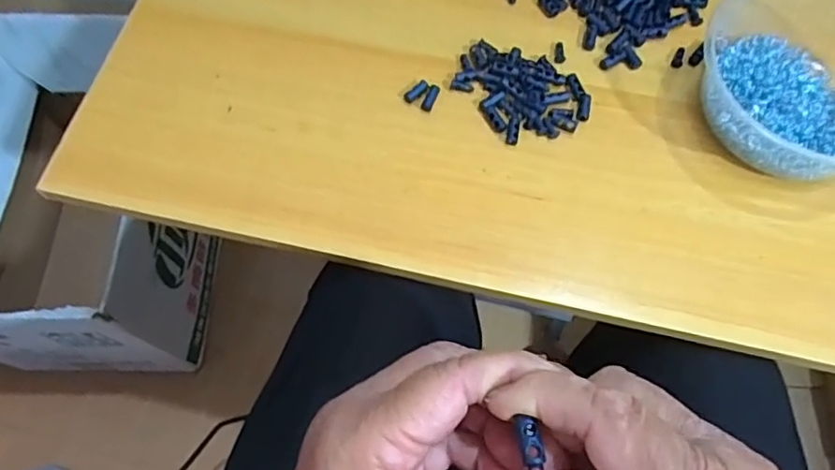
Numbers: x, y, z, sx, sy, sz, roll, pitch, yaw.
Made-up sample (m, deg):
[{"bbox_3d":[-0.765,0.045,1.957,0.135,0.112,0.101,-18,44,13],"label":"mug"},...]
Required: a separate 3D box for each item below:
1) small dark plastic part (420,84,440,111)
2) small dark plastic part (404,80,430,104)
[{"bbox_3d":[0.009,-0.095,0.407,0.007,0.005,0.020,24,70,10],"label":"small dark plastic part"},{"bbox_3d":[0.000,-0.100,0.409,0.020,0.005,0.009,-41,73,-14],"label":"small dark plastic part"}]

